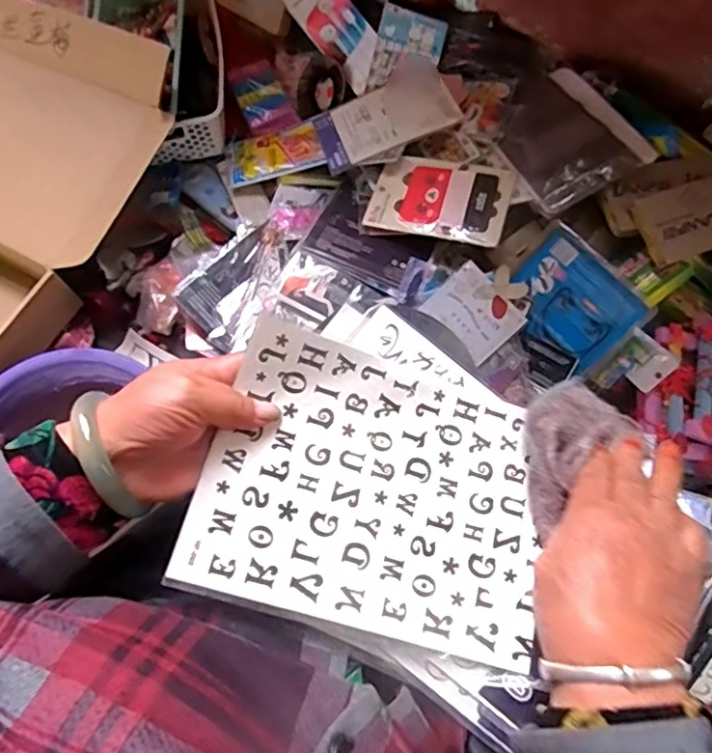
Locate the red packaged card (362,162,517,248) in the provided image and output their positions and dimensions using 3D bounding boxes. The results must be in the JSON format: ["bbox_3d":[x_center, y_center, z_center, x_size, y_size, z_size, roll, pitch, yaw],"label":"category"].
[{"bbox_3d":[0.111,-0.233,0.804,0.178,0.013,0.112,14,76,14],"label":"red packaged card"}]

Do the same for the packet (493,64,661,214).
[{"bbox_3d":[0.271,-0.320,0.802,0.147,0.018,0.206,-27,58,8],"label":"packet"}]

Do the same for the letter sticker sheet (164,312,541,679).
[{"bbox_3d":[0.019,0.064,0.367,0.203,0.049,0.173,14,74,5],"label":"letter sticker sheet"}]

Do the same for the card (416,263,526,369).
[{"bbox_3d":[0.156,-0.088,0.753,0.103,0.012,0.107,45,92,4],"label":"card"}]

